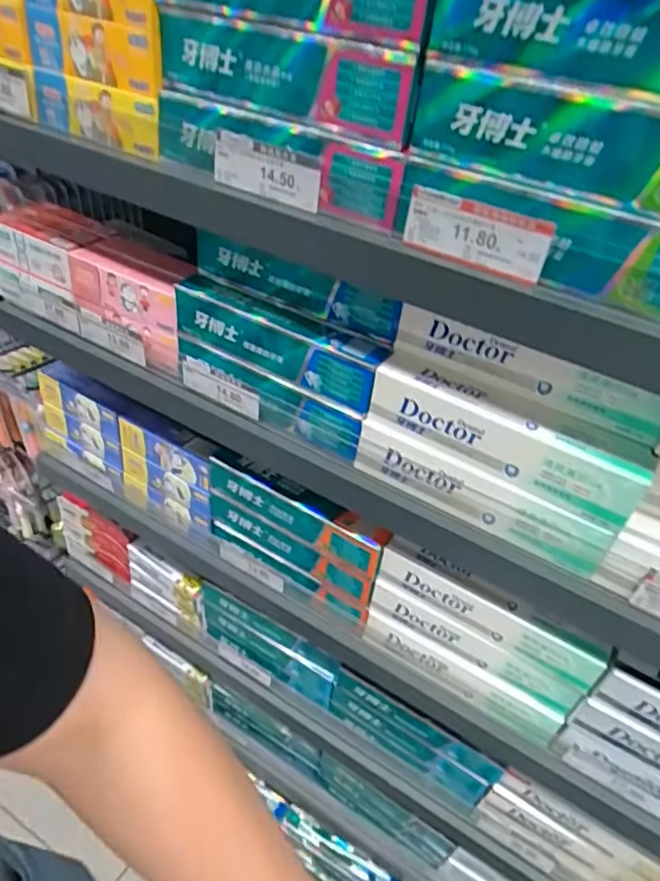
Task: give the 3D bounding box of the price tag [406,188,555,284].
[{"bbox_3d":[0.100,-0.142,0.406,0.099,0.042,0.005,25,39,20],"label":"price tag"}]

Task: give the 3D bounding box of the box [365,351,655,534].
[{"bbox_3d":[0.146,-0.008,0.499,0.227,0.054,0.052,25,42,21],"label":"box"}]

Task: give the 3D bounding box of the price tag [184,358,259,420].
[{"bbox_3d":[-0.115,-0.056,0.607,0.097,0.041,0.005,23,41,19],"label":"price tag"}]

